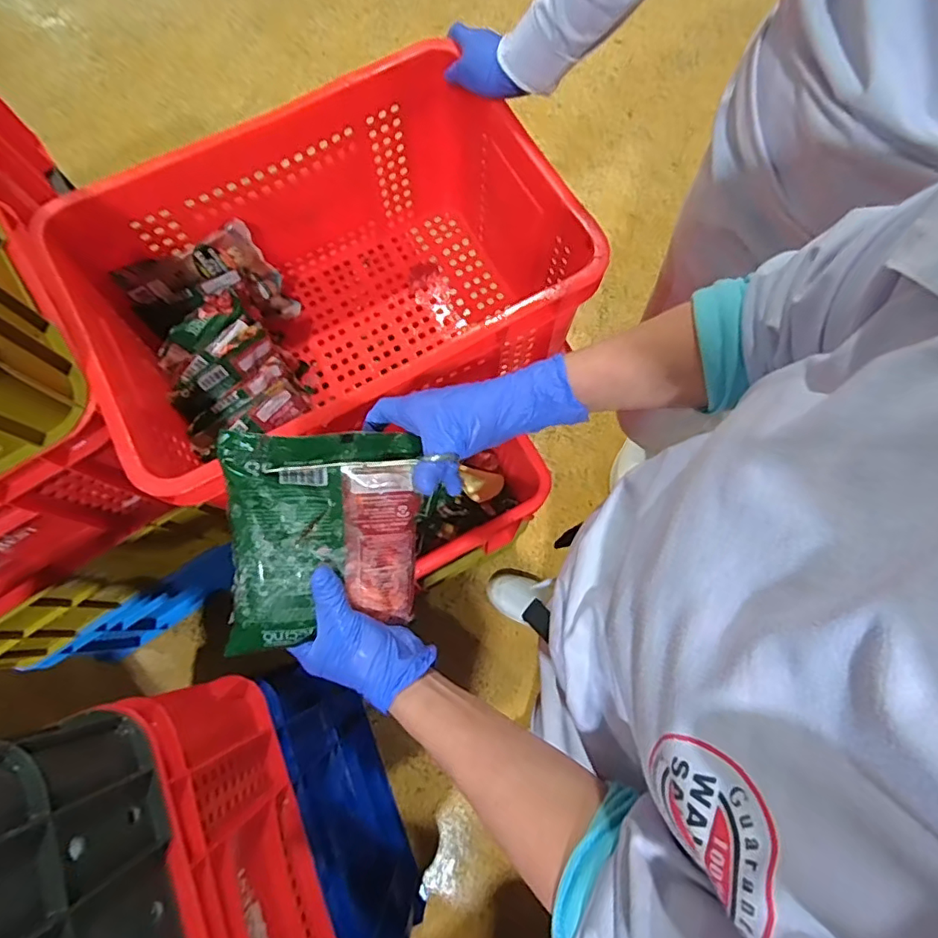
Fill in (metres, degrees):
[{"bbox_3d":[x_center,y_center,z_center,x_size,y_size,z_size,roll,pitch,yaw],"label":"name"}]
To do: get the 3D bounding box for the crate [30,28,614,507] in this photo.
[{"bbox_3d":[-0.151,-0.200,0.680,0.498,0.257,0.350,-29,77,-8],"label":"crate"}]

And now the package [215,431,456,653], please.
[{"bbox_3d":[-0.102,0.046,0.401,0.131,0.024,0.148,-3,89,-15],"label":"package"}]

